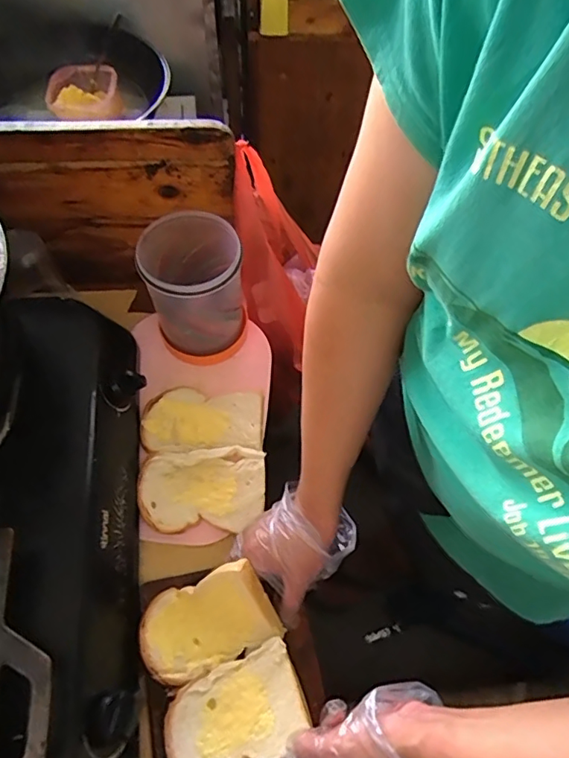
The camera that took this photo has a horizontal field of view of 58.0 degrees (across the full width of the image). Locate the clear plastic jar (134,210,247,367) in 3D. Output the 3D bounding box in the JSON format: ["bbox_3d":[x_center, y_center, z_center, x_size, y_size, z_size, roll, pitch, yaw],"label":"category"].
[{"bbox_3d":[-0.117,-0.117,0.683,0.121,0.156,0.131,2,62,-3],"label":"clear plastic jar"}]

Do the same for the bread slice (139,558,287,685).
[{"bbox_3d":[-0.082,0.250,0.524,0.138,0.029,0.085,-27,79,4],"label":"bread slice"}]

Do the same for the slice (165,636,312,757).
[{"bbox_3d":[-0.049,0.316,0.485,0.138,0.010,0.087,-29,50,0],"label":"slice"}]

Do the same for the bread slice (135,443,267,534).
[{"bbox_3d":[-0.100,0.132,0.626,0.149,0.009,0.097,0,62,-4],"label":"bread slice"}]

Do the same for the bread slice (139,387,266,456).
[{"bbox_3d":[-0.107,0.056,0.675,0.155,0.026,0.100,-2,62,-5],"label":"bread slice"}]

